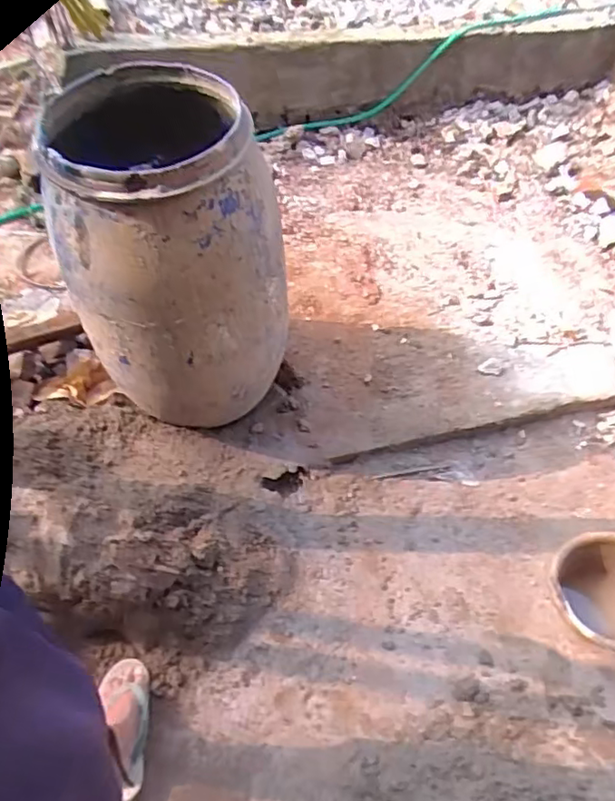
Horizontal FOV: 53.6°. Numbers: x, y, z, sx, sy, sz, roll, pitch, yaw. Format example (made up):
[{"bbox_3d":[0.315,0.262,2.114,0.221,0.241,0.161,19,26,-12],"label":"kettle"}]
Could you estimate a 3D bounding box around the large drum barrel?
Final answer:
[{"bbox_3d":[-0.266,-0.257,1.262,0.415,0.658,0.329,-13,54,-15],"label":"large drum barrel"}]

